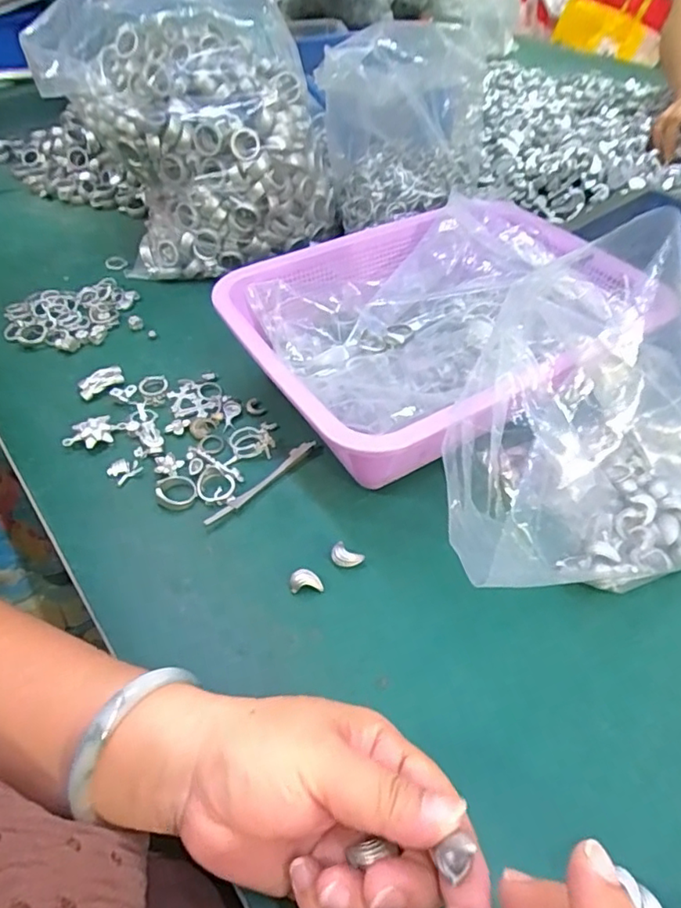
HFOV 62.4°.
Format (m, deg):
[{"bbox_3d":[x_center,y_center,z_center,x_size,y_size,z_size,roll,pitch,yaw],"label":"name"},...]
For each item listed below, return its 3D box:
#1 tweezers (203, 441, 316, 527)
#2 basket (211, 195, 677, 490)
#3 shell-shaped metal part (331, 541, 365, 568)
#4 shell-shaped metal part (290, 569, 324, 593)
[{"bbox_3d":[-0.055,0.019,0.396,0.008,0.005,0.099,34,58,27],"label":"tweezers"},{"bbox_3d":[0.079,-0.093,0.439,0.294,0.086,0.239,-24,53,-19],"label":"basket"},{"bbox_3d":[0.004,0.065,0.353,0.019,0.010,0.012,19,52,18],"label":"shell-shaped metal part"},{"bbox_3d":[-0.021,0.077,0.341,0.019,0.011,0.011,-6,49,-5],"label":"shell-shaped metal part"}]

